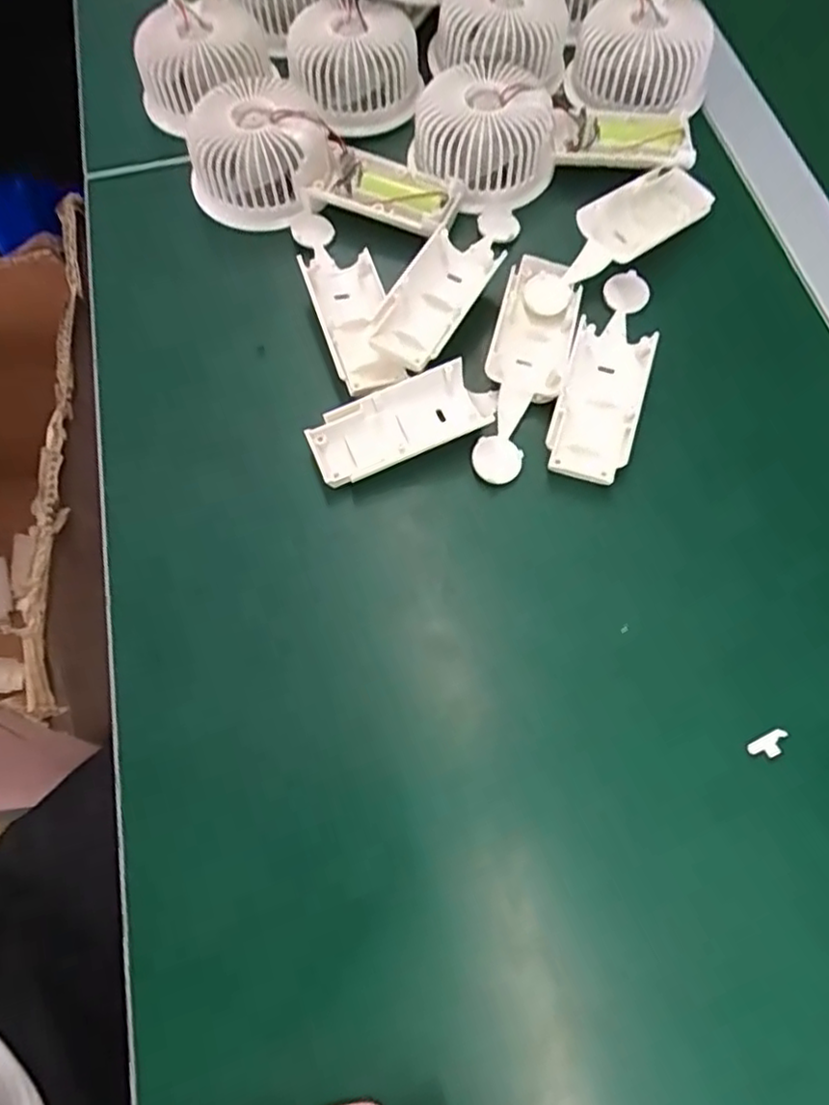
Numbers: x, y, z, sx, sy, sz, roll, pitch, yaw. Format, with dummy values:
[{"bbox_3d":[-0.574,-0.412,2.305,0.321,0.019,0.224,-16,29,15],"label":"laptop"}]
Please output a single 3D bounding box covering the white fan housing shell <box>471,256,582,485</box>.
[{"bbox_3d":[0.057,-0.097,0.339,0.039,0.018,0.128,14,68,5],"label":"white fan housing shell"}]

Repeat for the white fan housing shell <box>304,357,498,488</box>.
[{"bbox_3d":[-0.003,-0.065,0.330,0.095,0.015,0.037,-22,69,-9],"label":"white fan housing shell"}]

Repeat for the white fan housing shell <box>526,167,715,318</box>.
[{"bbox_3d":[0.111,-0.176,0.363,0.134,0.019,0.031,-37,72,-14],"label":"white fan housing shell"}]

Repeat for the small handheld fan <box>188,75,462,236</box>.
[{"bbox_3d":[-0.054,-0.224,0.380,0.163,0.046,0.070,10,68,3],"label":"small handheld fan"}]

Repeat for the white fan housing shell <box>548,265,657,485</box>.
[{"bbox_3d":[0.099,-0.095,0.341,0.041,0.014,0.130,17,68,7],"label":"white fan housing shell"}]

